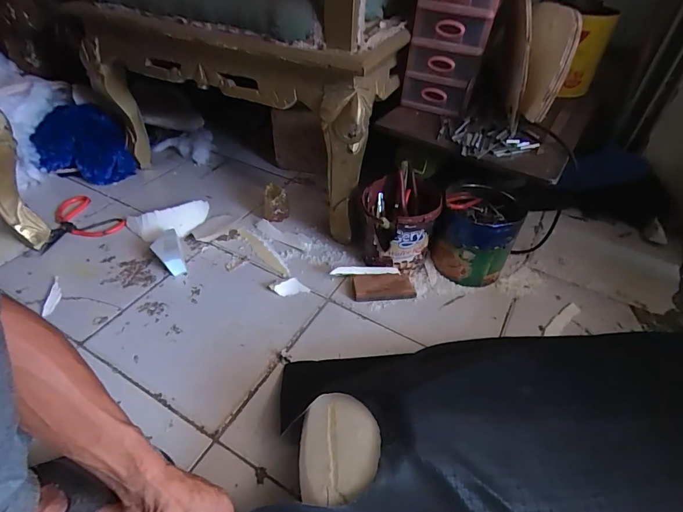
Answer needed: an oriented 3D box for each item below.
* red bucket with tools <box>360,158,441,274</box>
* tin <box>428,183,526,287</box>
[{"bbox_3d":[0.111,-0.061,0.779,0.144,0.166,0.145,9,44,7],"label":"red bucket with tools"},{"bbox_3d":[0.263,-0.041,0.780,0.147,0.149,0.146,18,45,16],"label":"tin"}]

